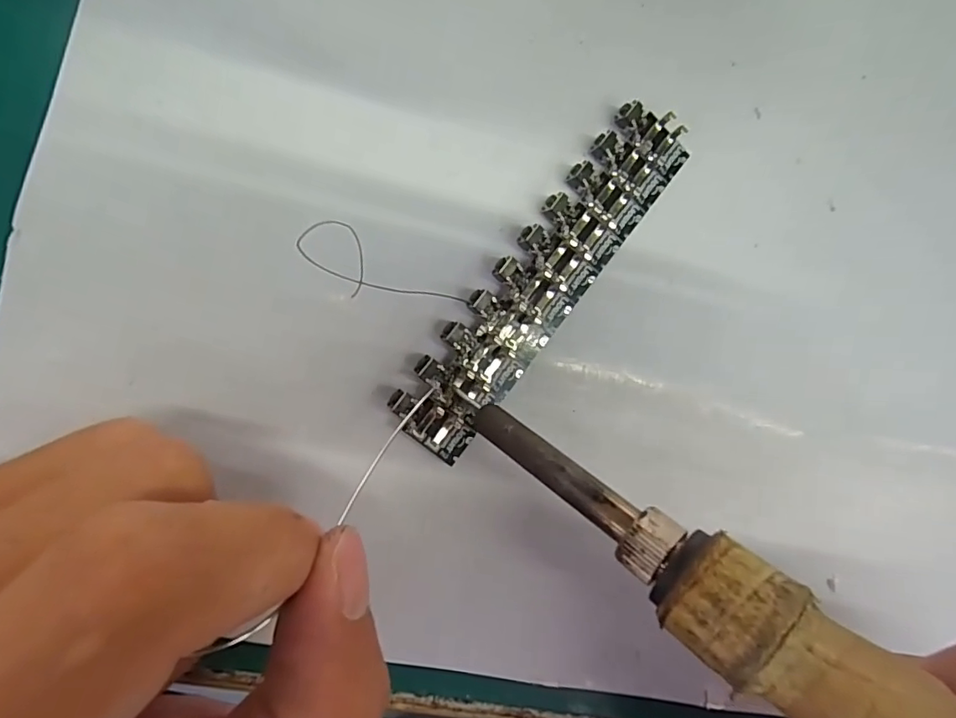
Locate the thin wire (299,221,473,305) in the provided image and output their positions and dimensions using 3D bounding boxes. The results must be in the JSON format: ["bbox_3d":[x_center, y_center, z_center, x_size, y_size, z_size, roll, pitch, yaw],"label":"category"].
[{"bbox_3d":[-0.025,-0.021,0.139,0.045,0.004,0.015,32,86,-7],"label":"thin wire"}]

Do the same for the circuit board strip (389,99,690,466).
[{"bbox_3d":[0.018,-0.023,0.144,0.024,0.007,0.110,38,86,-6],"label":"circuit board strip"}]

